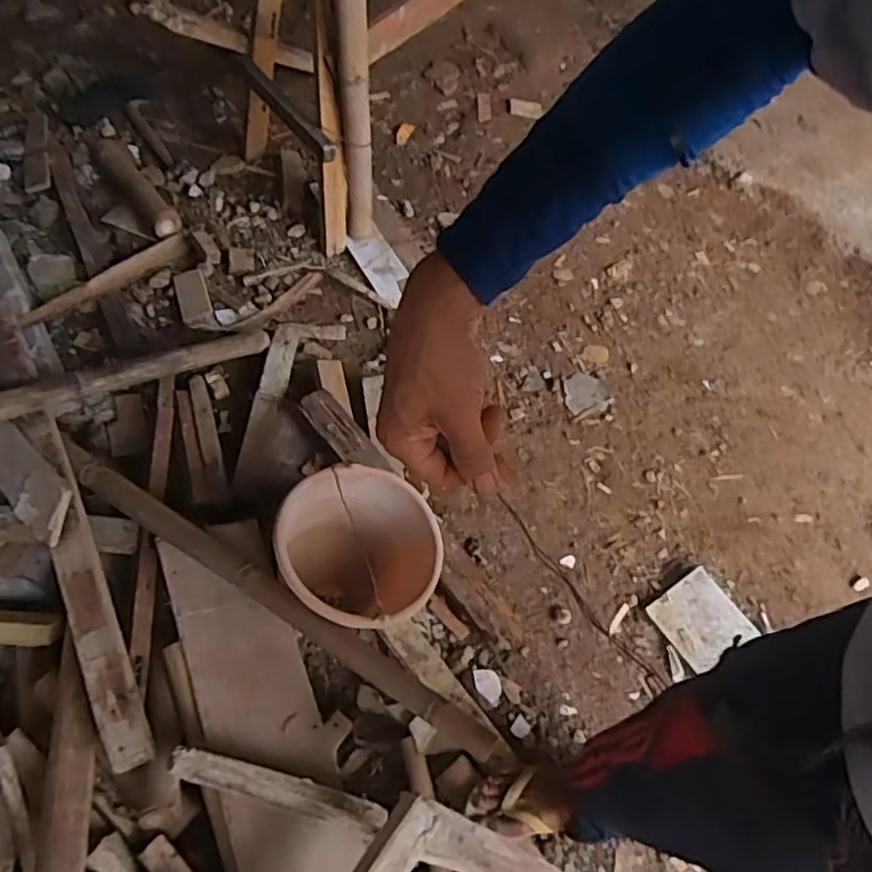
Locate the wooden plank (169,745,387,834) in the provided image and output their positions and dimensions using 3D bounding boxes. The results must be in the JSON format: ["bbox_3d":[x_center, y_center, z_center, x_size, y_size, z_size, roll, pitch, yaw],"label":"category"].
[{"bbox_3d":[-0.214,0.485,0.910,0.301,0.042,0.040,24,60,-12],"label":"wooden plank"}]

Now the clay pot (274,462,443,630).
[{"bbox_3d":[-0.129,0.202,1.091,0.226,0.183,0.248,-37,70,-23],"label":"clay pot"}]

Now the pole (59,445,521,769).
[{"bbox_3d":[-0.272,0.229,1.023,0.880,0.045,0.056,31,62,12],"label":"pole"}]

